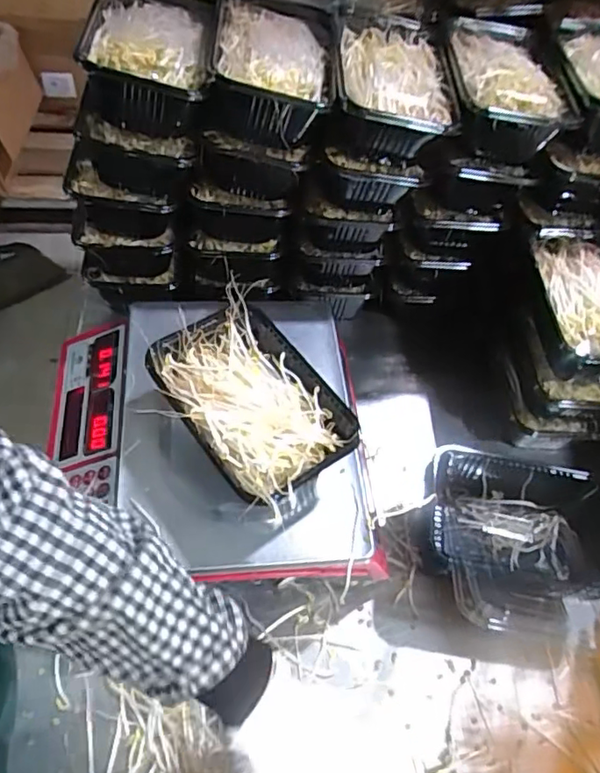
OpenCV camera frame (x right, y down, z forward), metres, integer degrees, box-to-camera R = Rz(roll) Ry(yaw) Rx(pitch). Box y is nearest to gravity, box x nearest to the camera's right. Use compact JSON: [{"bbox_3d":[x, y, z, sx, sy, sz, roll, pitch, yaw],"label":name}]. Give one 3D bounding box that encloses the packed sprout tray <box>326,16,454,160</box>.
[{"bbox_3d":[0.092,-0.307,0.608,0.117,0.069,0.187,7,55,-2],"label":"packed sprout tray"}]

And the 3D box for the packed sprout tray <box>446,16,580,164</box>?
[{"bbox_3d":[0.213,-0.317,0.624,0.122,0.061,0.195,2,55,-5],"label":"packed sprout tray"}]

